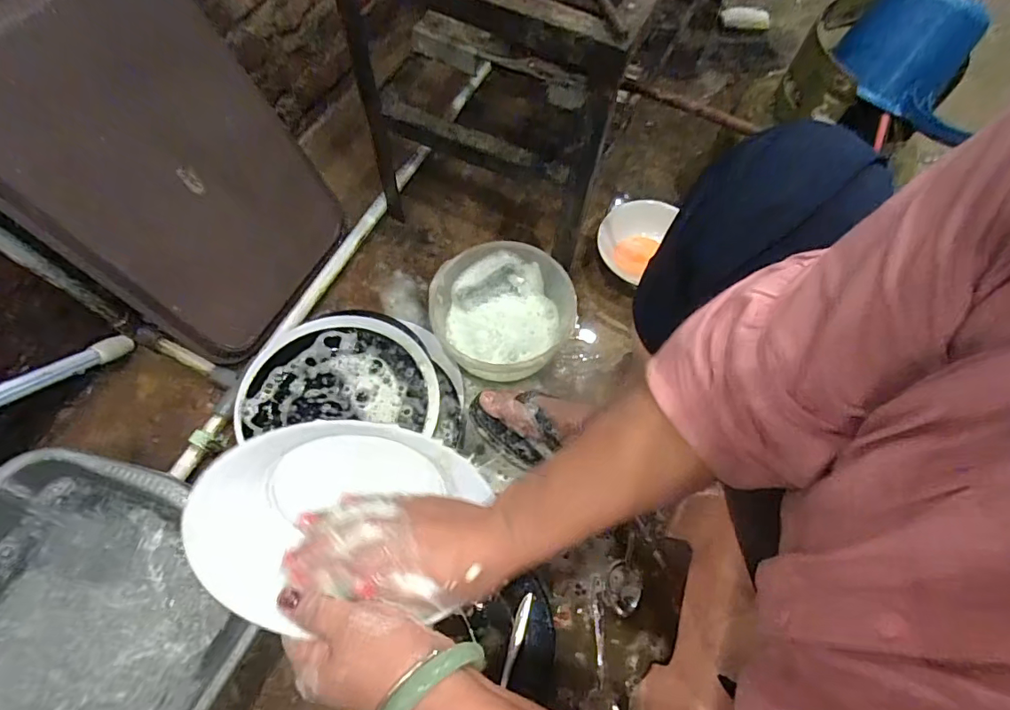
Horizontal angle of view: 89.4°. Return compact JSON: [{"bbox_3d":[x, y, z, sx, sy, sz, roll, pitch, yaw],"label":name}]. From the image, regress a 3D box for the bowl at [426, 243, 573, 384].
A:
[{"bbox_3d":[-0.006,-0.051,0.720,0.181,0.109,0.197,1,65,-1],"label":"bowl"}]

